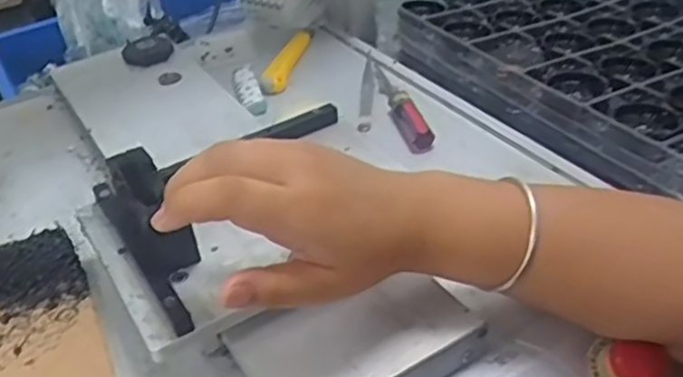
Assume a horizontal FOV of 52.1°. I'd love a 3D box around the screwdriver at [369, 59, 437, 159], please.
[{"bbox_3d":[0.045,-0.078,0.588,0.019,0.020,0.141,-11,37,-8],"label":"screwdriver"}]

